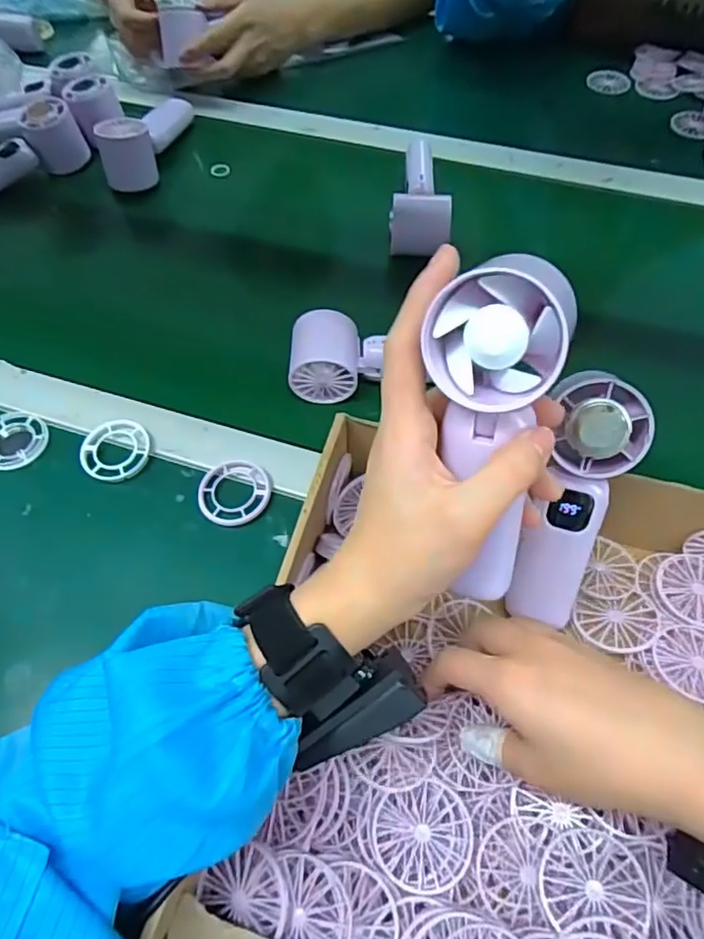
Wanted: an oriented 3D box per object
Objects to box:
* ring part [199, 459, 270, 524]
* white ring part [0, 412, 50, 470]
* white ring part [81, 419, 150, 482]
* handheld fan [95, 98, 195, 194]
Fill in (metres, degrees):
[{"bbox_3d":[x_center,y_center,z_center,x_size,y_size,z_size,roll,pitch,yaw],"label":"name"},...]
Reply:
[{"bbox_3d":[-0.089,0.017,0.447,0.056,0.007,0.053,0,61,1],"label":"ring part"},{"bbox_3d":[-0.273,-0.025,0.484,0.049,0.004,0.053,5,61,4],"label":"white ring part"},{"bbox_3d":[-0.186,-0.016,0.471,0.055,0.007,0.053,0,61,1],"label":"white ring part"},{"bbox_3d":[-0.228,-0.383,0.668,0.048,0.056,0.154,11,62,7],"label":"handheld fan"}]

